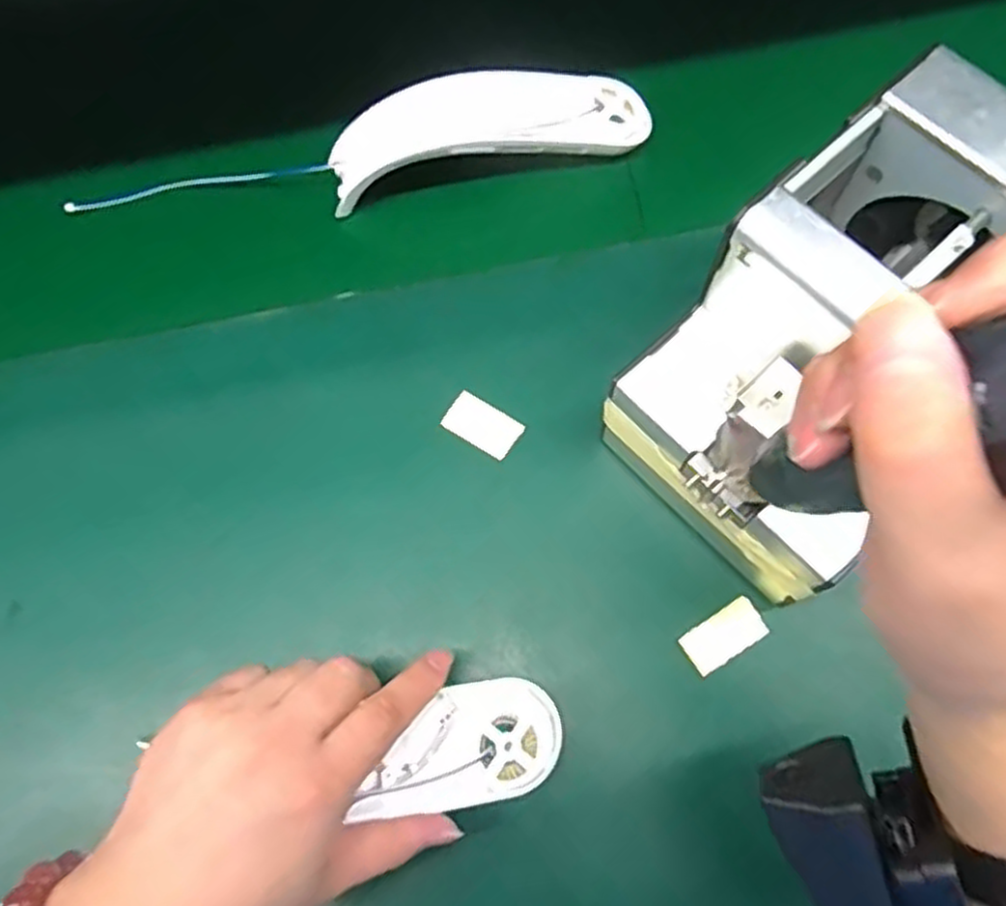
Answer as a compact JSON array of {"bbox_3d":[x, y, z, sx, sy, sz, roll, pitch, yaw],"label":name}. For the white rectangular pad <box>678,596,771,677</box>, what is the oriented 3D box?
[{"bbox_3d":[0.110,0.091,0.374,0.040,0.005,0.022,-31,73,-12],"label":"white rectangular pad"}]

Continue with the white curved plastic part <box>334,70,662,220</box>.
[{"bbox_3d":[-0.009,-0.196,0.459,0.191,0.046,0.048,-11,70,-6],"label":"white curved plastic part"}]

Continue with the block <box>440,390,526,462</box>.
[{"bbox_3d":[-0.011,-0.015,0.413,0.041,0.005,0.024,31,72,10],"label":"block"}]

